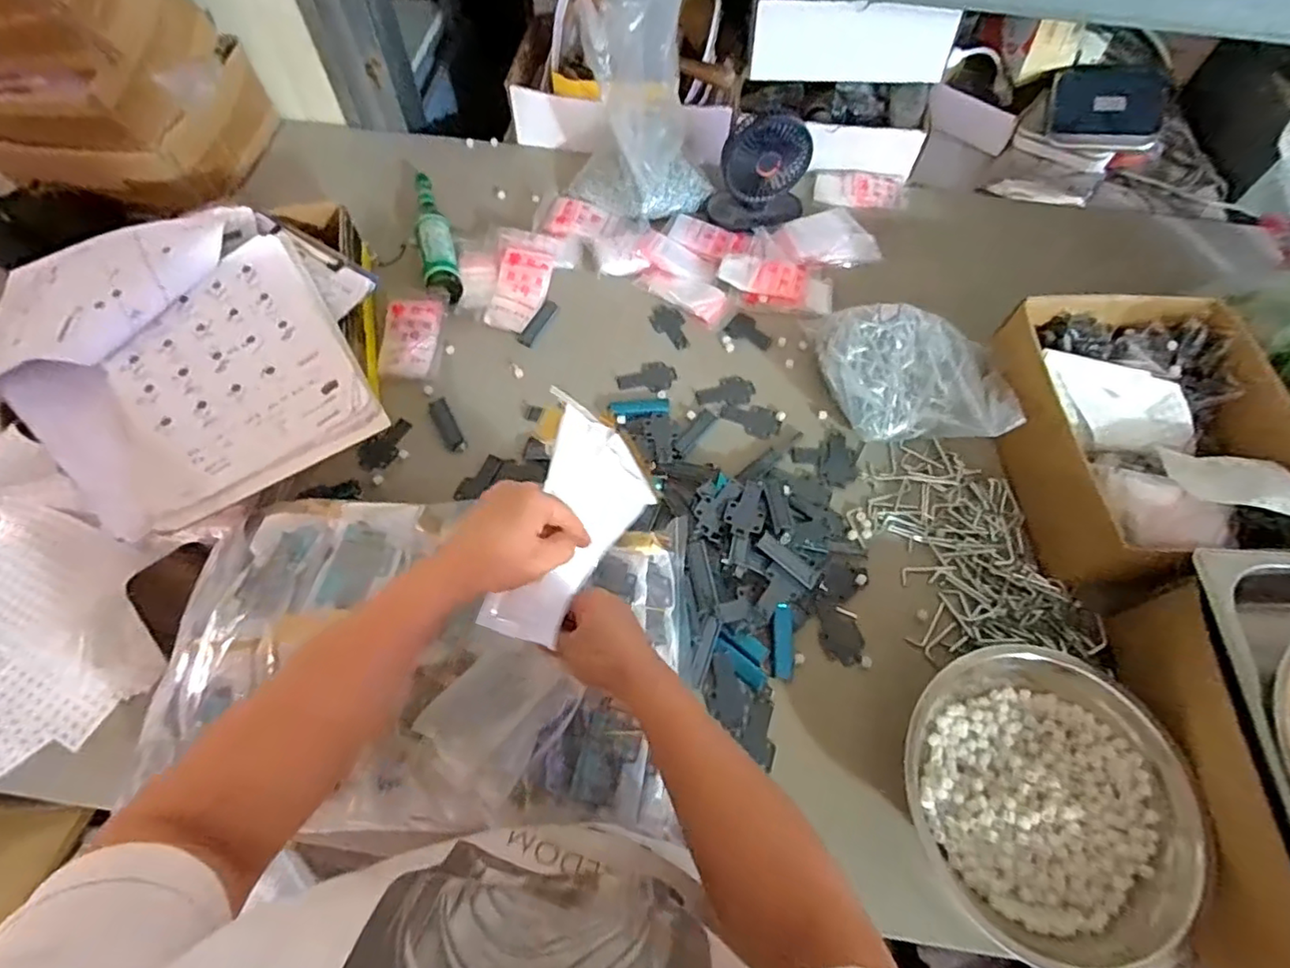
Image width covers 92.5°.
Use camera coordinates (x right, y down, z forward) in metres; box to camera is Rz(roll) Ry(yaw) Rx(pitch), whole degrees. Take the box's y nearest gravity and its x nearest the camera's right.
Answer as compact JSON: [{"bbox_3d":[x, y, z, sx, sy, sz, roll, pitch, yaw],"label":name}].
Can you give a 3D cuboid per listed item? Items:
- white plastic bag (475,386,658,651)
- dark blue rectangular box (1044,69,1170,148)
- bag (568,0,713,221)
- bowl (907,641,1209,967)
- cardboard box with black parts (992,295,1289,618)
[{"bbox_3d":[-0.056,0.036,0.498,0.096,0.031,0.186,30,76,-31],"label":"white plastic bag"},{"bbox_3d":[0.722,-0.594,0.967,0.149,0.023,0.128,14,95,26],"label":"dark blue rectangular box"},{"bbox_3d":[0.000,-0.500,0.817,0.190,0.274,0.125,-12,64,-7],"label":"bag"},{"bbox_3d":[0.357,0.279,0.556,0.223,0.065,0.252,-22,65,-12],"label":"bowl"},{"bbox_3d":[0.559,-0.047,0.698,0.254,0.116,0.345,-3,63,-3],"label":"cardboard box with black parts"}]

